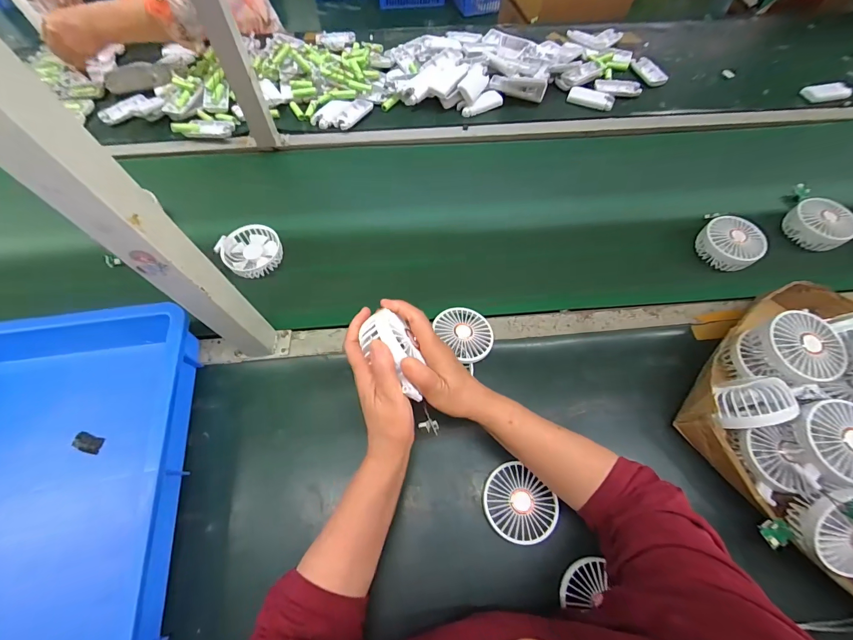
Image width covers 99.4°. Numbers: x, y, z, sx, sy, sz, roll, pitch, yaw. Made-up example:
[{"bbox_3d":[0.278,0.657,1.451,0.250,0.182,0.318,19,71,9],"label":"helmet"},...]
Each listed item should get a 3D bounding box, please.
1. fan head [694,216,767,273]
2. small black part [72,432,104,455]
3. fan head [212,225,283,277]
[{"bbox_3d":[0.488,-0.123,0.583,0.080,0.053,0.087,0,63,0],"label":"fan head"},{"bbox_3d":[-0.433,0.158,0.463,0.034,0.010,0.020,16,64,8],"label":"small black part"},{"bbox_3d":[-0.286,-0.113,0.592,0.091,0.028,0.087,0,63,0],"label":"fan head"}]

